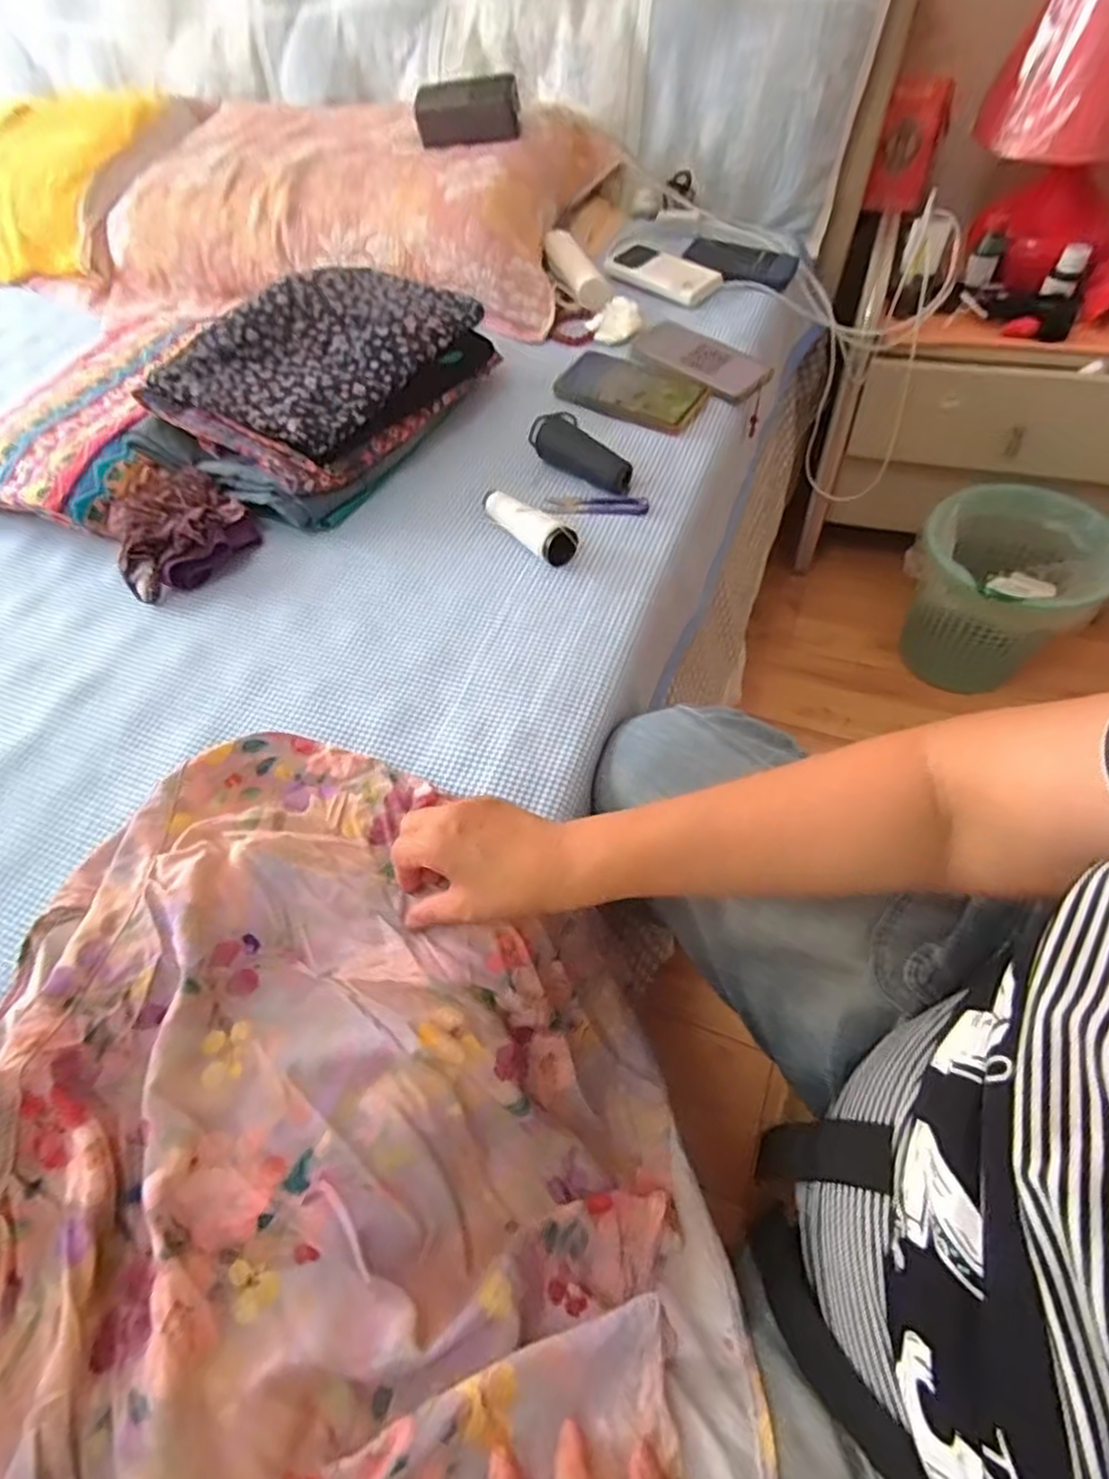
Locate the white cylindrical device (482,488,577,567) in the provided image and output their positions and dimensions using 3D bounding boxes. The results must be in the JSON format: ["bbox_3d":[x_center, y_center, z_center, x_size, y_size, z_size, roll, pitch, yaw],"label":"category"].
[{"bbox_3d":[-0.030,-0.198,0.607,0.026,0.031,0.119,-38,61,-21],"label":"white cylindrical device"}]

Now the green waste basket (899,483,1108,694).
[{"bbox_3d":[0.655,-0.220,1.000,0.215,0.239,0.214,-3,57,4],"label":"green waste basket"}]

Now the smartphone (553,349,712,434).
[{"bbox_3d":[0.085,-0.392,0.739,0.161,0.010,0.084,28,73,19],"label":"smartphone"}]

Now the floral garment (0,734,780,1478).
[{"bbox_3d":[-0.125,0.266,0.381,0.477,0.169,0.469,20,58,17],"label":"floral garment"}]

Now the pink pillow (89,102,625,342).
[{"bbox_3d":[-0.299,-0.748,0.921,0.680,0.147,0.359,12,59,13],"label":"pink pillow"}]

